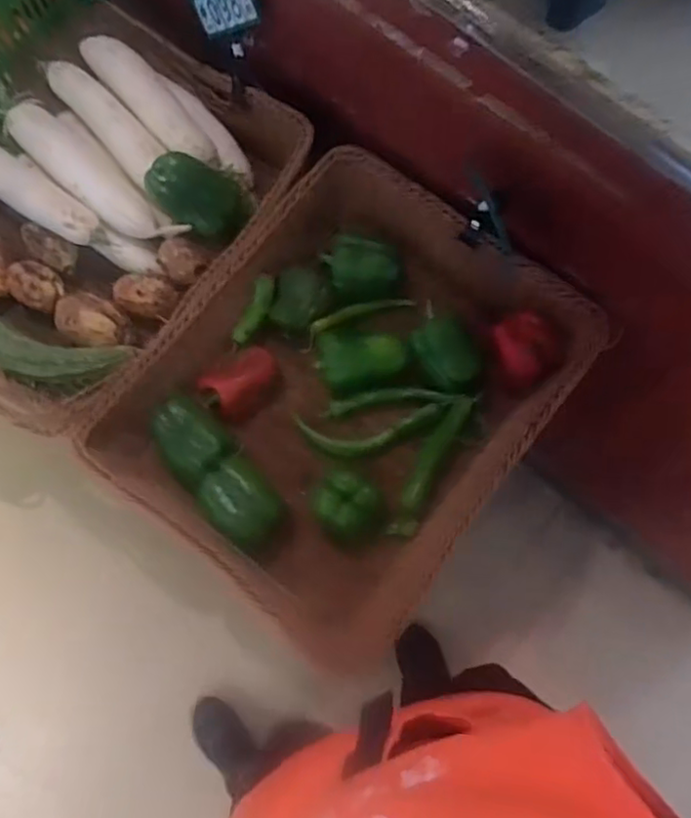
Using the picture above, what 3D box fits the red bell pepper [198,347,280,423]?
[{"bbox_3d":[-0.123,-0.032,0.759,0.100,0.051,0.070,-25,78,-6],"label":"red bell pepper"}]

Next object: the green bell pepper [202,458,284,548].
[{"bbox_3d":[-0.121,0.109,0.726,0.076,0.075,0.102,-39,80,-9],"label":"green bell pepper"}]

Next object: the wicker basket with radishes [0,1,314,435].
[{"bbox_3d":[-0.327,-0.246,0.792,0.396,0.128,0.491,37,79,8],"label":"wicker basket with radishes"}]

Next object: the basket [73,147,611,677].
[{"bbox_3d":[0.000,-0.019,0.742,0.407,0.117,0.483,39,80,8],"label":"basket"}]

